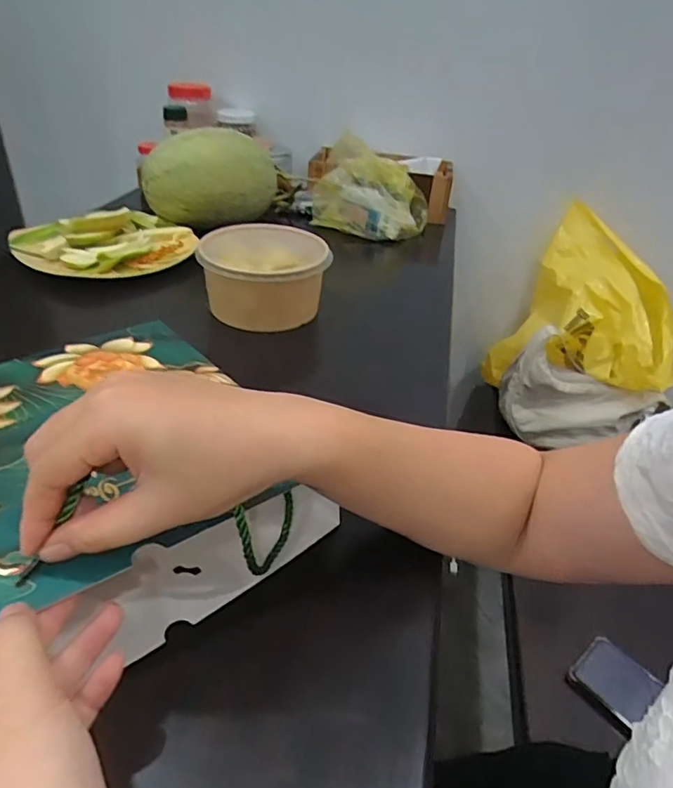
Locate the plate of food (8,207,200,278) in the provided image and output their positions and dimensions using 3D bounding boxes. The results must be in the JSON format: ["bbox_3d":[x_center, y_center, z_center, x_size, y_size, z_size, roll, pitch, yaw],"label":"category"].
[{"bbox_3d":[-0.309,-0.211,0.718,0.194,0.038,0.210,30,41,29],"label":"plate of food"}]

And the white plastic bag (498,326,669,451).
[{"bbox_3d":[0.425,0.001,0.921,0.265,0.166,0.081,9,36,6],"label":"white plastic bag"}]

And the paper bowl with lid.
[{"bbox_3d":[-0.083,-0.133,0.617,0.143,0.075,0.130,-9,38,-19],"label":"paper bowl with lid"}]

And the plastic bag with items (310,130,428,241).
[{"bbox_3d":[0.058,-0.336,0.880,0.191,0.119,0.114,9,36,6],"label":"plastic bag with items"}]

